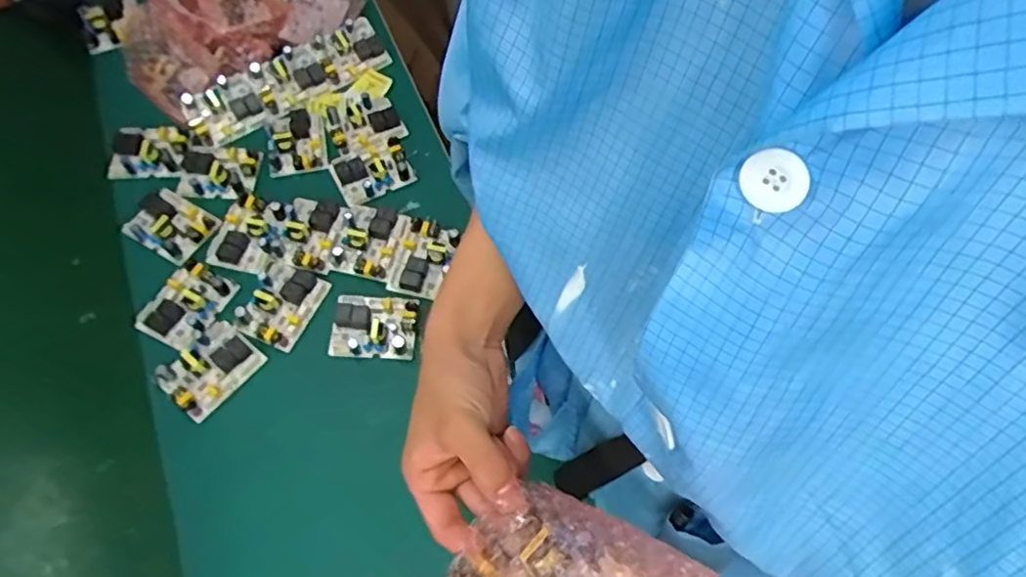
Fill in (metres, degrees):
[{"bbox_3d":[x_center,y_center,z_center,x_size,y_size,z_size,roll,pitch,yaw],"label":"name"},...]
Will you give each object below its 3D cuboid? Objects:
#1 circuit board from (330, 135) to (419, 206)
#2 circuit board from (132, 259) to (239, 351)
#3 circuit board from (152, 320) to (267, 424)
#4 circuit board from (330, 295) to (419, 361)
[{"bbox_3d":[-0.153,-0.130,0.690,0.083,0.014,0.060,-28,67,-14],"label":"circuit board"},{"bbox_3d":[-0.317,0.013,0.611,0.060,0.015,0.082,24,66,11],"label":"circuit board"},{"bbox_3d":[-0.282,0.073,0.584,0.062,0.019,0.080,36,69,16],"label":"circuit board"},{"bbox_3d":[-0.134,0.033,0.603,0.080,0.018,0.060,2,64,1],"label":"circuit board"}]

